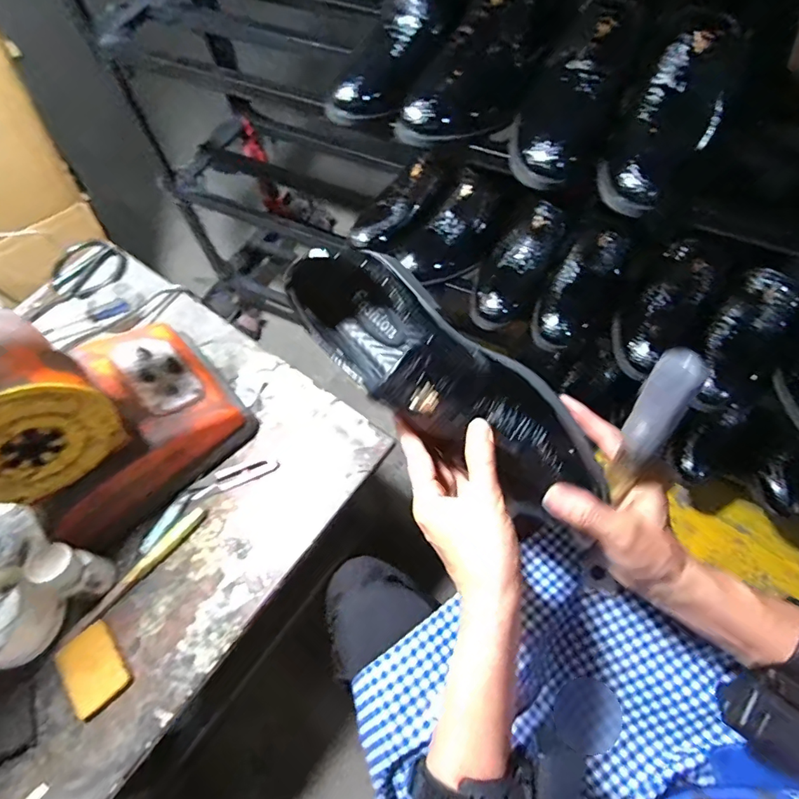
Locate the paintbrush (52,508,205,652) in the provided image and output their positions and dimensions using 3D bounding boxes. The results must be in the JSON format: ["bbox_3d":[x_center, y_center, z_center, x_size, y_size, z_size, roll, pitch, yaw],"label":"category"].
[{"bbox_3d":[-0.278,0.186,0.505,0.019,0.009,0.176,35,69,18],"label":"paintbrush"}]

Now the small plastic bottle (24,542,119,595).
[{"bbox_3d":[-0.320,0.168,0.473,0.040,0.076,0.035,28,67,15],"label":"small plastic bottle"}]

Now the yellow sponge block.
[{"bbox_3d":[-0.297,0.262,0.466,0.052,0.008,0.072,-36,67,-15],"label":"yellow sponge block"}]

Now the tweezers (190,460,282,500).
[{"bbox_3d":[-0.190,0.090,0.558,0.097,0.004,0.025,-19,64,-7],"label":"tweezers"}]

